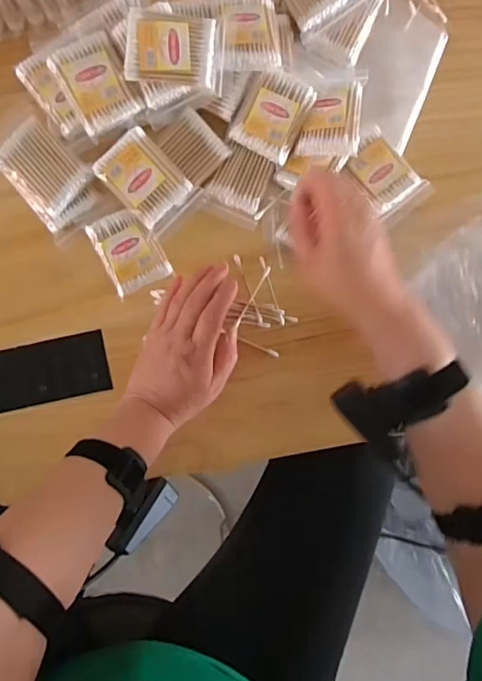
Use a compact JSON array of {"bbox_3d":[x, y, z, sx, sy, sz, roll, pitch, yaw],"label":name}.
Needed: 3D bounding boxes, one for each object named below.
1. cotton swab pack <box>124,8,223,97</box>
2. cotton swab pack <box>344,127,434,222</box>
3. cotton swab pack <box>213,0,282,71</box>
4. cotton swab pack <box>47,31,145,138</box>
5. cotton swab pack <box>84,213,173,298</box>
[{"bbox_3d":[-0.057,-0.251,0.438,0.081,0.016,0.057,4,93,-5],"label":"cotton swab pack"},{"bbox_3d":[0.143,-0.165,0.505,0.056,0.020,0.081,-39,95,-2],"label":"cotton swab pack"},{"bbox_3d":[0.006,-0.283,0.463,0.061,0.018,0.079,0,77,-14],"label":"cotton swab pack"},{"bbox_3d":[-0.128,-0.230,0.450,0.060,0.014,0.074,-30,96,-3],"label":"cotton swab pack"},{"bbox_3d":[-0.108,-0.088,0.494,0.056,0.017,0.074,-27,95,-3],"label":"cotton swab pack"}]

